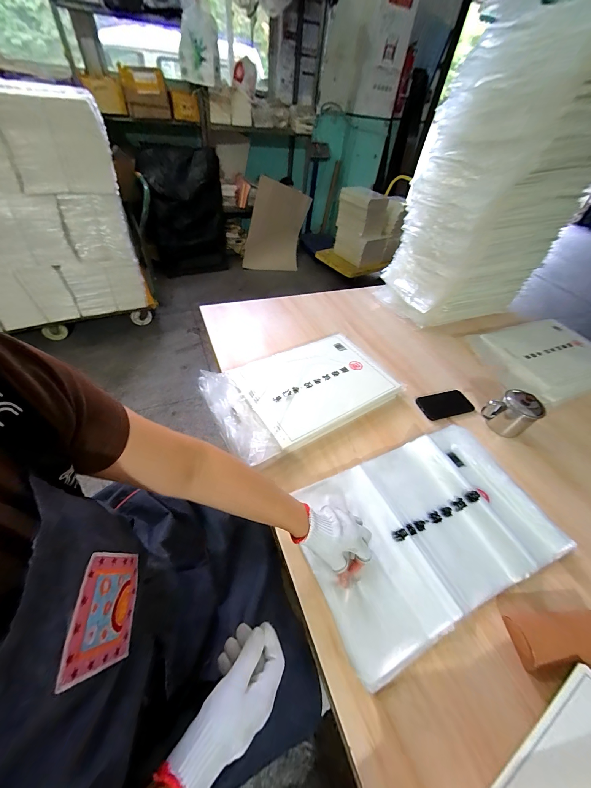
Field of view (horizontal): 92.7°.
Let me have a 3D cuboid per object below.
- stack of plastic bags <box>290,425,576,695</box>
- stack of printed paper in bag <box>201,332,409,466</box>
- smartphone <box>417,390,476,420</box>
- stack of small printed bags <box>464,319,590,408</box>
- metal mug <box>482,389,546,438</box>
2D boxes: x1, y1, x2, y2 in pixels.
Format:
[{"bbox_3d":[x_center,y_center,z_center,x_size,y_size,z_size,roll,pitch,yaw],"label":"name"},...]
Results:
[{"bbox_3d":[0.242,0.237,0.532,0.452,0.036,0.291,-15,52,-19],"label":"stack of plastic bags"},{"bbox_3d":[0.018,-0.020,0.737,0.462,0.048,0.285,-22,54,-24],"label":"stack of printed paper in bag"},{"bbox_3d":[0.404,0.028,0.763,0.146,0.008,0.080,-10,50,-15],"label":"smartphone"},{"bbox_3d":[0.794,-0.121,0.896,0.428,0.075,0.299,-12,51,-17],"label":"stack of small printed bags"},{"bbox_3d":[0.532,0.047,0.697,0.073,0.098,0.092,-18,53,-21],"label":"metal mug"}]

